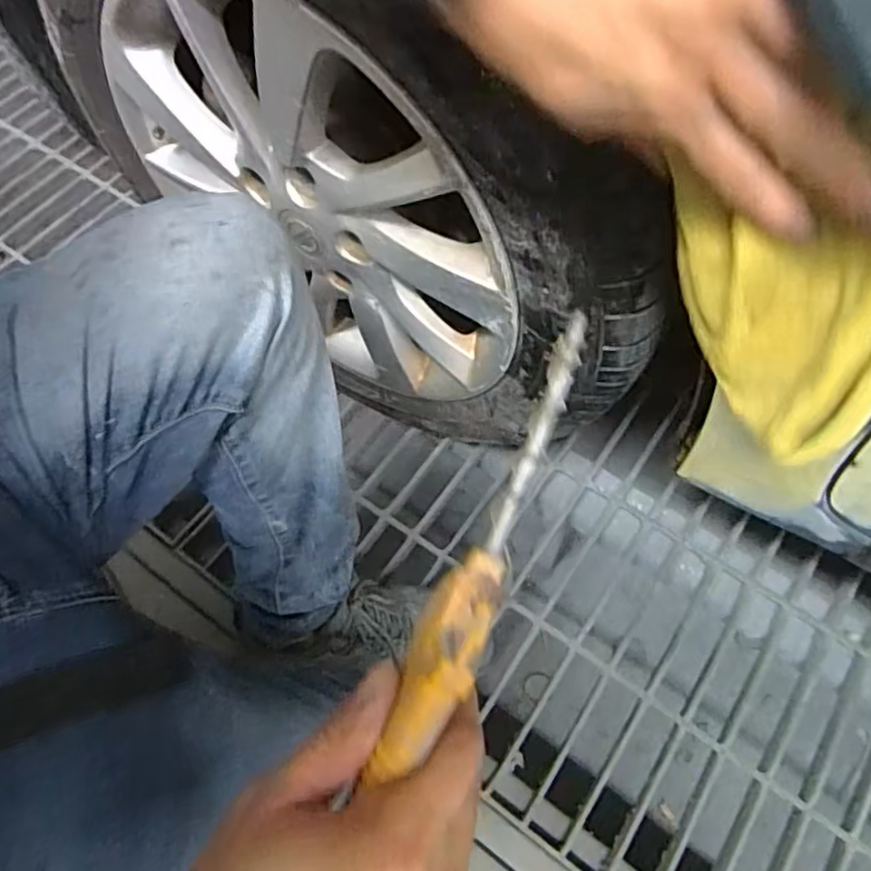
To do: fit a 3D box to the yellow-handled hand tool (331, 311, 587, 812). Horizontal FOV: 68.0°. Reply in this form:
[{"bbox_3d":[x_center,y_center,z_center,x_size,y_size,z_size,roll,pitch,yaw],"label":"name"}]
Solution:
[{"bbox_3d":[0.021,0.033,0.222,0.022,0.027,0.172,22,74,13],"label":"yellow-handled hand tool"}]

